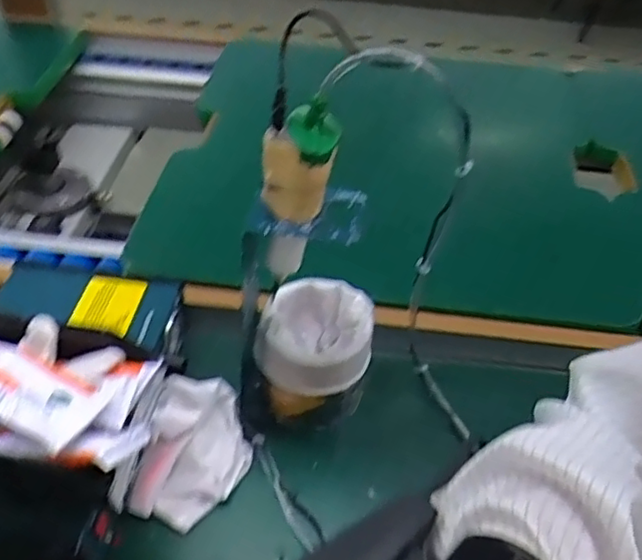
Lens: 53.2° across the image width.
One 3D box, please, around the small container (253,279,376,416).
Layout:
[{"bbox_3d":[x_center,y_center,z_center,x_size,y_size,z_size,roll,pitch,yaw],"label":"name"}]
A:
[{"bbox_3d":[-0.003,0.062,0.519,0.083,0.095,0.083,-1,48,1],"label":"small container"}]

